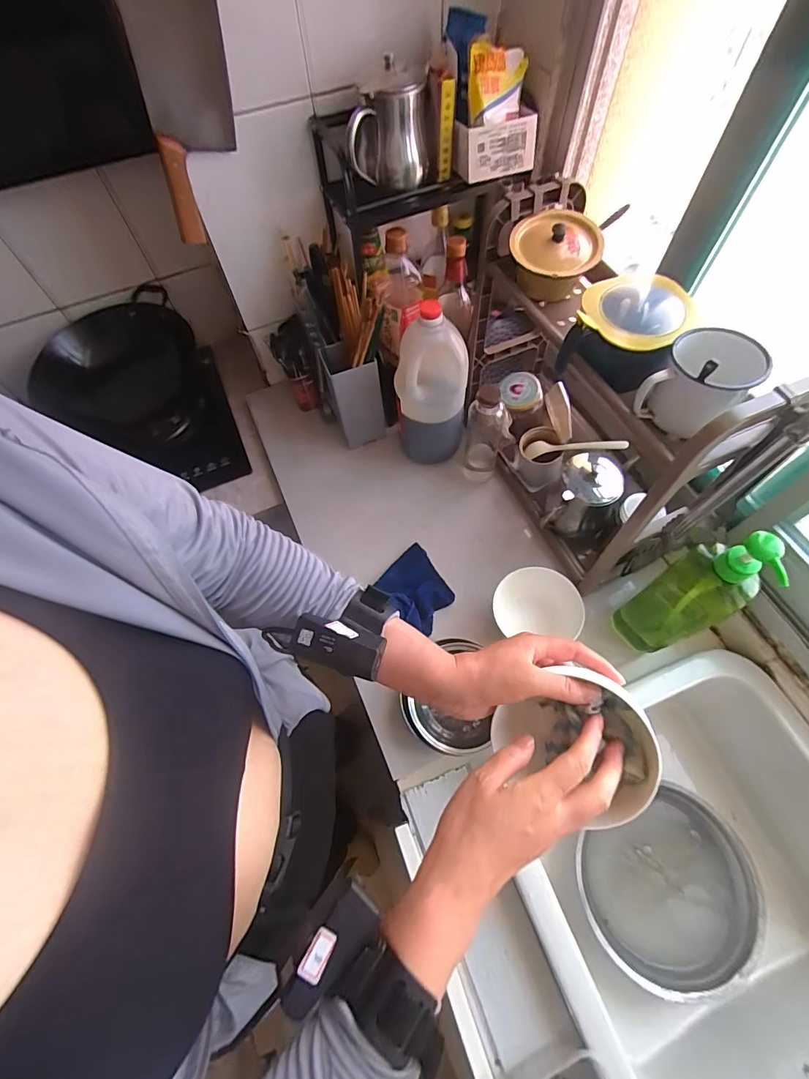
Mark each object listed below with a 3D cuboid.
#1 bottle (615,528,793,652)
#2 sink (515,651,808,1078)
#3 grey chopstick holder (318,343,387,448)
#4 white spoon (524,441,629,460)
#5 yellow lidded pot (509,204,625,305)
[{"bbox_3d":[0.361,0.073,0.562,0.066,0.268,0.080,-32,66,-13],"label":"bottle"},{"bbox_3d":[0.392,0.443,0.598,0.454,0.195,0.434,-24,65,-10],"label":"sink"},{"bbox_3d":[-0.090,-0.261,0.814,0.088,0.202,0.079,-15,64,-5],"label":"grey chopstick holder"},{"bbox_3d":[0.276,-0.150,0.726,0.163,0.014,0.031,5,59,39],"label":"white spoon"},{"bbox_3d":[0.194,-0.363,0.566,0.113,0.070,0.099,20,66,12],"label":"yellow lidded pot"}]

